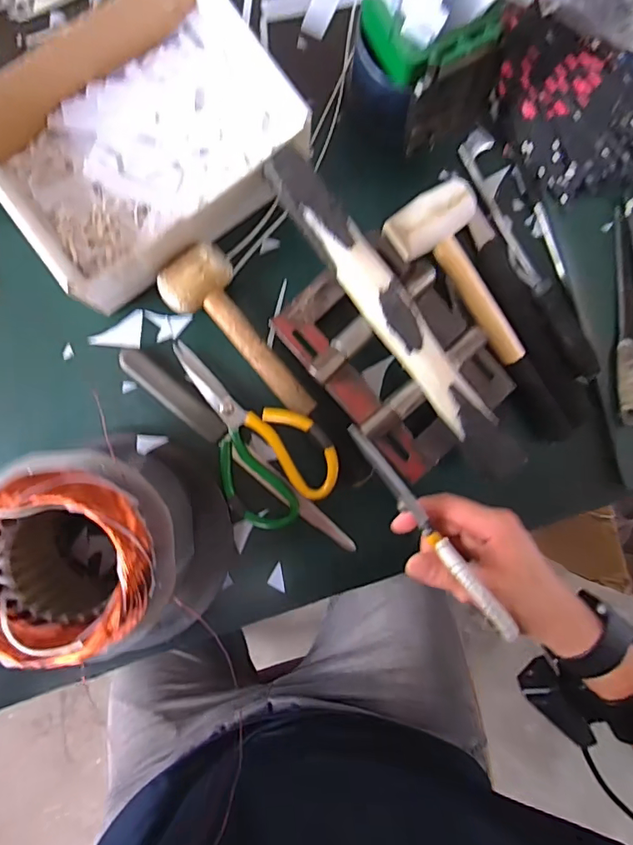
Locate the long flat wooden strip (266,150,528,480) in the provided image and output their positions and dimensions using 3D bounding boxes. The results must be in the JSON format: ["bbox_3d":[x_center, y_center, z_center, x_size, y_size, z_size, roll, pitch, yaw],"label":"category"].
[{"bbox_3d":[0.066,-0.083,0.400,0.036,0.021,0.307,-37,92,-2],"label":"long flat wooden strip"}]

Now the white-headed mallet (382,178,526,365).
[{"bbox_3d":[0.145,-0.136,0.457,0.086,0.046,0.174,-37,92,-2],"label":"white-headed mallet"}]

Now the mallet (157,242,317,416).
[{"bbox_3d":[-0.065,-0.079,0.449,0.061,0.039,0.176,-41,93,-2],"label":"mallet"}]

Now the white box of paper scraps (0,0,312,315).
[{"bbox_3d":[-0.143,-0.243,0.433,0.267,0.072,0.187,-37,92,-2],"label":"white box of paper scraps"}]

